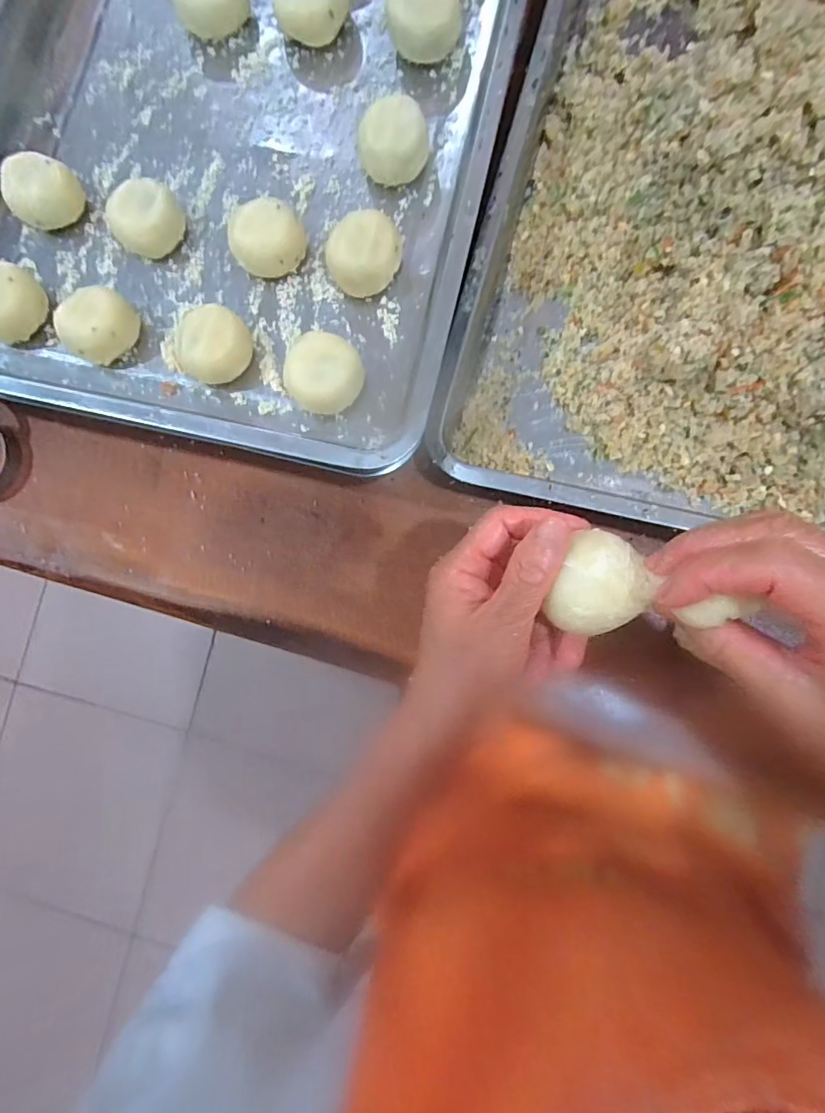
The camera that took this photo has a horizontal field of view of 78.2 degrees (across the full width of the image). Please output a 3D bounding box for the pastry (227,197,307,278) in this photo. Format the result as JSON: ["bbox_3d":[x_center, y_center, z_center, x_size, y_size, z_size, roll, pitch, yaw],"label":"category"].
[{"bbox_3d":[-0.104,-0.224,0.362,0.046,0.031,0.046,-1,83,5],"label":"pastry"}]

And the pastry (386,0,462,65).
[{"bbox_3d":[0.009,-0.389,0.370,0.050,0.034,0.048,-8,82,4],"label":"pastry"}]

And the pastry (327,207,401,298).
[{"bbox_3d":[-0.034,-0.210,0.355,0.042,0.032,0.050,42,88,8],"label":"pastry"}]

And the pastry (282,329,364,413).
[{"bbox_3d":[-0.058,-0.119,0.343,0.046,0.038,0.047,-1,83,5],"label":"pastry"}]

